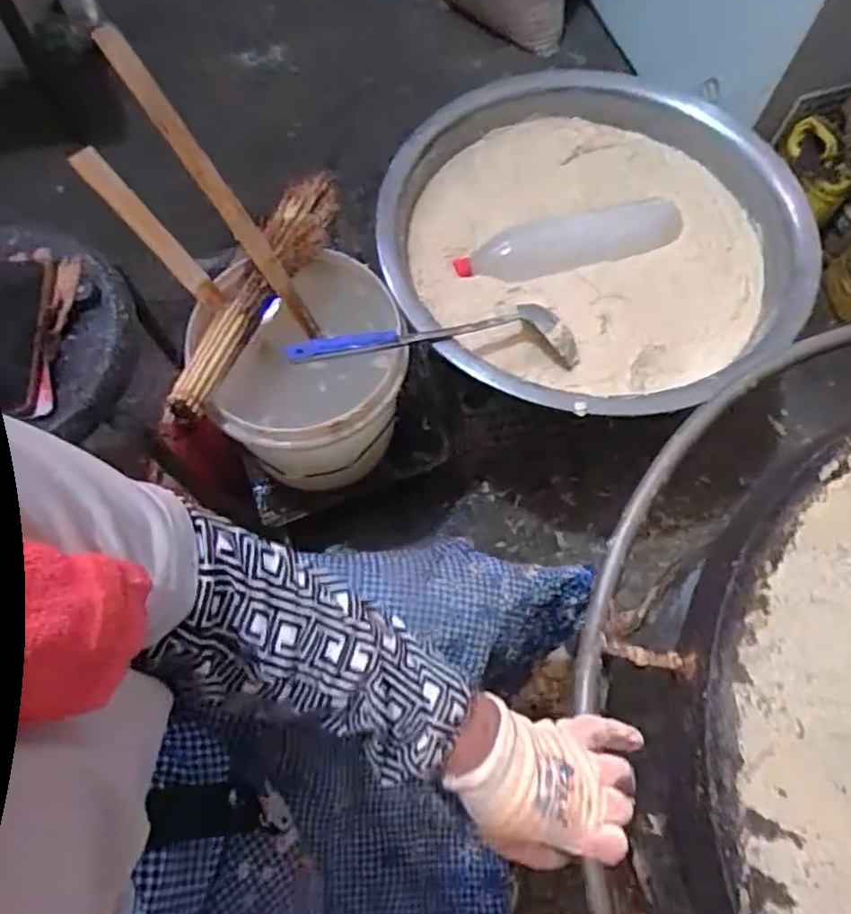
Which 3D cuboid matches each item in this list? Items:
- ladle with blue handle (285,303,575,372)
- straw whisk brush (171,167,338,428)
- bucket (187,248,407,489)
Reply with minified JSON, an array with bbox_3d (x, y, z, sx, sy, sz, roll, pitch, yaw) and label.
[{"bbox_3d":[0.016,-0.138,0.751,0.346,0.035,0.086,-8,67,-18],"label":"ladle with blue handle"},{"bbox_3d":[-0.197,-0.197,0.771,0.061,0.044,0.358,20,69,7],"label":"straw whisk brush"},{"bbox_3d":[-0.149,-0.098,0.858,0.232,0.206,0.238,0,67,-1],"label":"bucket"}]

